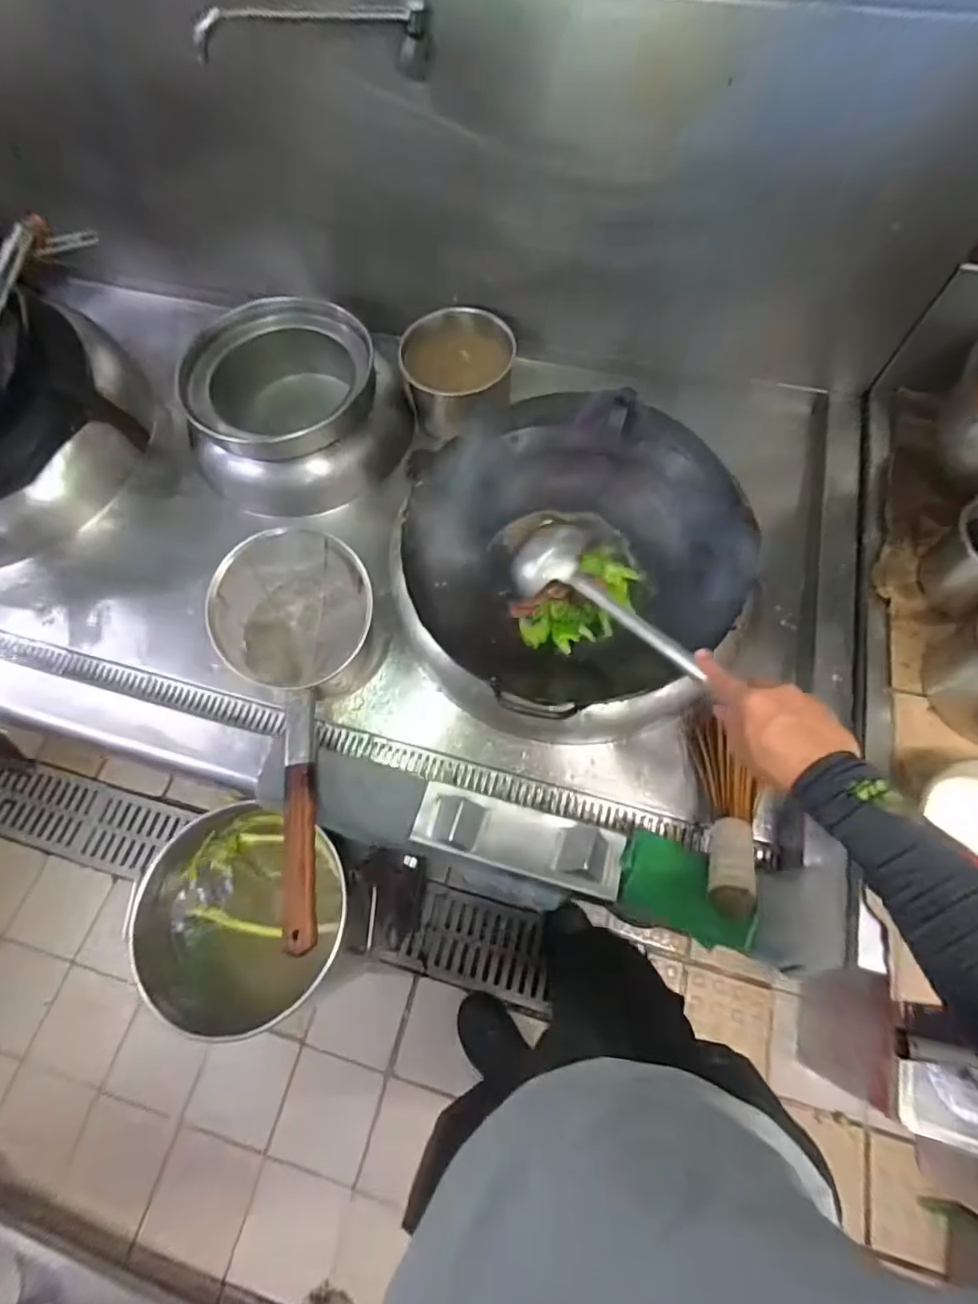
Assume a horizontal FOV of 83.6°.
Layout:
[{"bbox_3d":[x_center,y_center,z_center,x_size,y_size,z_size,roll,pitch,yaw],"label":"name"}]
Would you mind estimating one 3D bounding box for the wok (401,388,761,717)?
[{"bbox_3d":[0.112,-0.142,0.784,0.433,0.164,0.416,0,66,1],"label":"wok"}]

